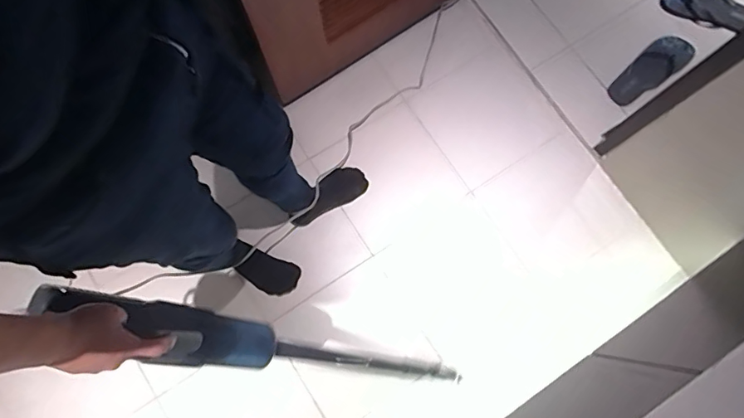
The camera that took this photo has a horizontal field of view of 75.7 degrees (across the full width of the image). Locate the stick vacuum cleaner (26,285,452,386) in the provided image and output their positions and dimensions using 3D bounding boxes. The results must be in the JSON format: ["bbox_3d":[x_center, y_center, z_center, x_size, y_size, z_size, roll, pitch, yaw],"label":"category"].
[{"bbox_3d":[-0.117,0.262,0.847,0.832,0.079,0.077,27,74,-40],"label":"stick vacuum cleaner"}]

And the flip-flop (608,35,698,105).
[{"bbox_3d":[0.738,-0.372,1.259,0.269,0.039,0.101,-39,80,-8],"label":"flip-flop"}]

